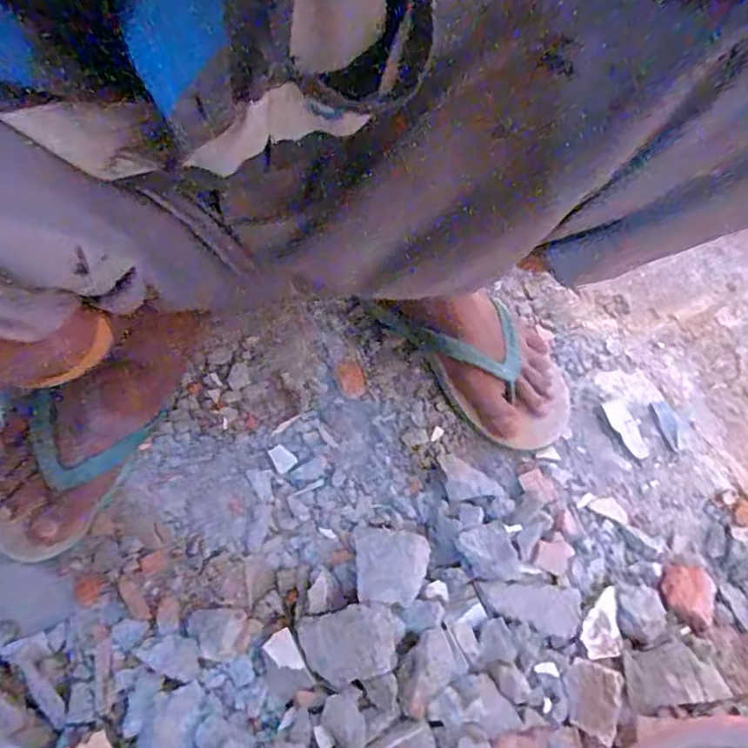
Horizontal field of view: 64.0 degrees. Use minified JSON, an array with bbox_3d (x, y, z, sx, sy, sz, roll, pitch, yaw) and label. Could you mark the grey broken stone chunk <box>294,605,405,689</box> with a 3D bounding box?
[{"bbox_3d":[-0.016,0.202,0.448,0.077,0.018,0.051,-9,62,-10],"label":"grey broken stone chunk"}]

